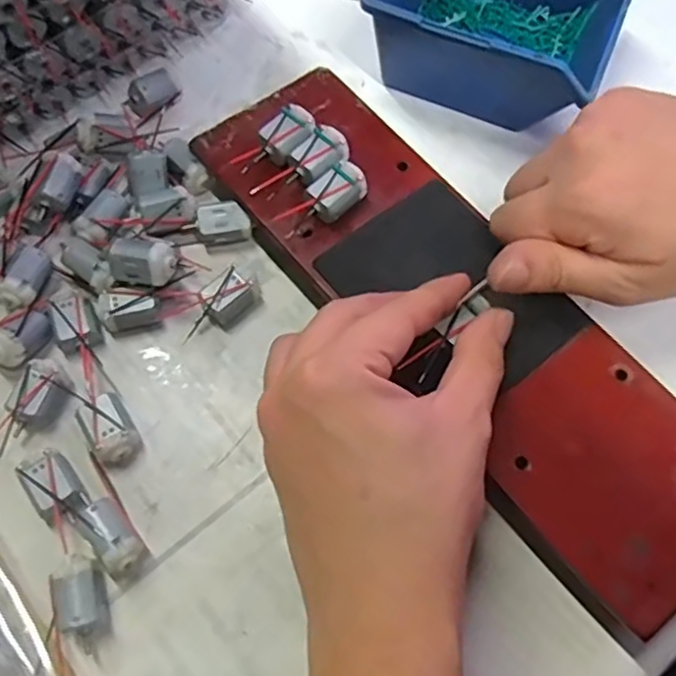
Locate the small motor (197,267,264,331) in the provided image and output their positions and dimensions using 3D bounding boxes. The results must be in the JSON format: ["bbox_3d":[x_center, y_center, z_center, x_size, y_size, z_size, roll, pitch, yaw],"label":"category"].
[{"bbox_3d":[-0.051,-0.020,0.320,0.025,0.017,0.016,-42,74,-17],"label":"small motor"}]

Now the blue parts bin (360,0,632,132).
[{"bbox_3d":[0.086,-0.174,0.365,0.120,0.062,0.109,22,68,8],"label":"blue parts bin"}]

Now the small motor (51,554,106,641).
[{"bbox_3d":[-0.099,0.100,0.264,0.017,0.018,0.027,-17,68,-9],"label":"small motor"}]

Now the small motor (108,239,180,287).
[{"bbox_3d":[-0.089,-0.034,0.307,0.030,0.016,0.017,11,67,3],"label":"small motor"}]

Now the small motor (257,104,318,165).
[{"bbox_3d":[-0.024,-0.097,0.326,0.019,0.015,0.029,33,70,12],"label":"small motor"}]

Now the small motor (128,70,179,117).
[{"bbox_3d":[-0.099,-0.129,0.361,0.015,0.019,0.025,40,71,14],"label":"small motor"}]

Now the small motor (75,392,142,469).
[{"bbox_3d":[-0.099,0.040,0.293,0.019,0.017,0.027,-30,71,-14],"label":"small motor"}]

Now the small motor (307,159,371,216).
[{"bbox_3d":[-0.001,-0.067,0.315,0.028,0.017,0.020,-39,73,-16],"label":"small motor"}]

